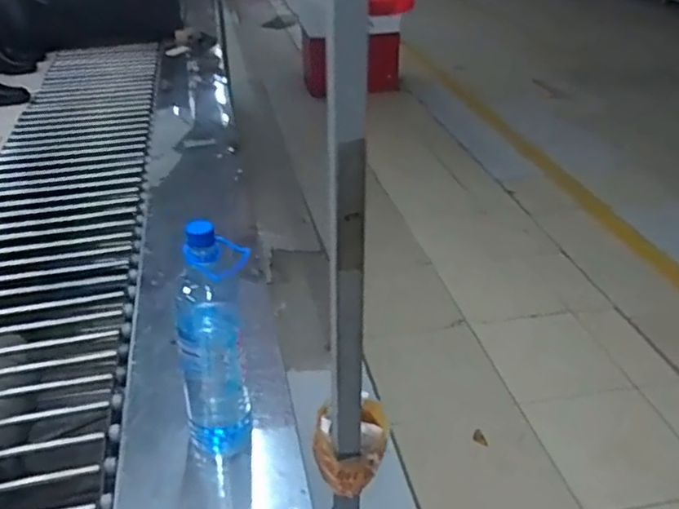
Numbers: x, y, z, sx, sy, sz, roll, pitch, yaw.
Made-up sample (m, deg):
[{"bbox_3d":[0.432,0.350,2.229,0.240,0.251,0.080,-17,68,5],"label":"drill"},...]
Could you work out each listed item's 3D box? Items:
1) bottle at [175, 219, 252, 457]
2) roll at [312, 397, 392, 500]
[{"bbox_3d":[-0.149,0.112,0.784,0.096,0.311,0.068,-10,34,-14],"label":"bottle"},{"bbox_3d":[0.009,0.249,0.848,0.102,0.058,0.115,10,34,16],"label":"roll"}]

